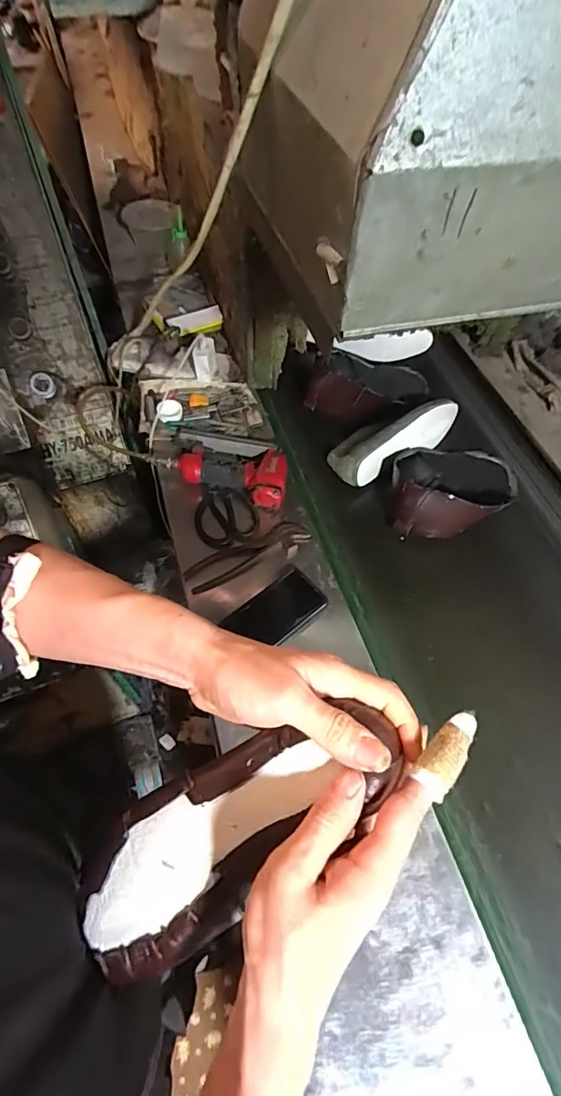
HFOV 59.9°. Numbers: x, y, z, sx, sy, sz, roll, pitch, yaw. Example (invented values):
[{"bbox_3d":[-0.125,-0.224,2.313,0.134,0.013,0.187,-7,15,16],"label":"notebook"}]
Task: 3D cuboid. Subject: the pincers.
[{"bbox_3d":[-0.051,0.010,0.786,0.210,0.016,0.058,-24,61,-18],"label":"pincers"}]

